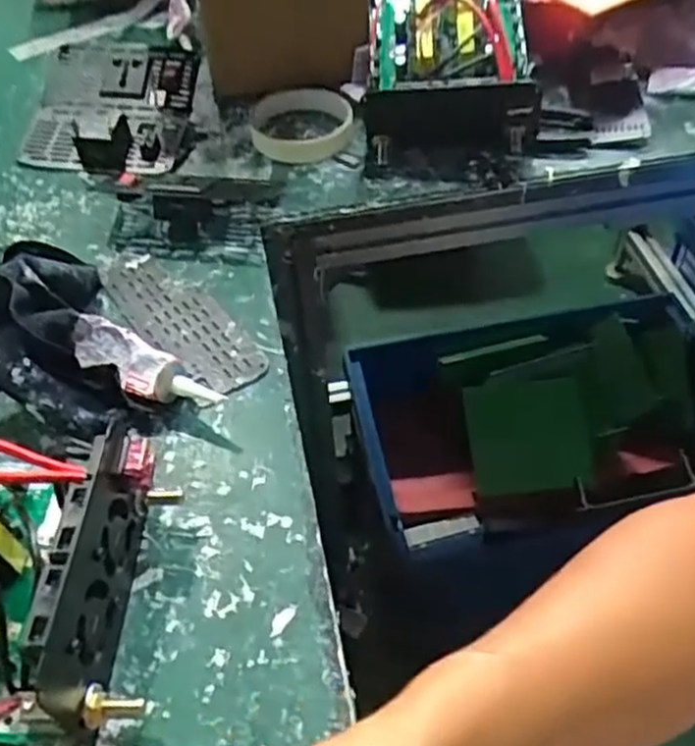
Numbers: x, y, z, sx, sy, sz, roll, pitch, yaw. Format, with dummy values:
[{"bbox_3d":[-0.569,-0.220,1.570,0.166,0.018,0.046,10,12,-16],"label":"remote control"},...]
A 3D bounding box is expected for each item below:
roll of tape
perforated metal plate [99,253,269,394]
[{"bbox_3d":[-0.038,-0.211,0.616,0.083,0.021,0.094,-3,50,-1],"label":"roll of tape"},{"bbox_3d":[-0.113,-0.037,0.489,0.048,0.004,0.150,-37,58,-26],"label":"perforated metal plate"}]

